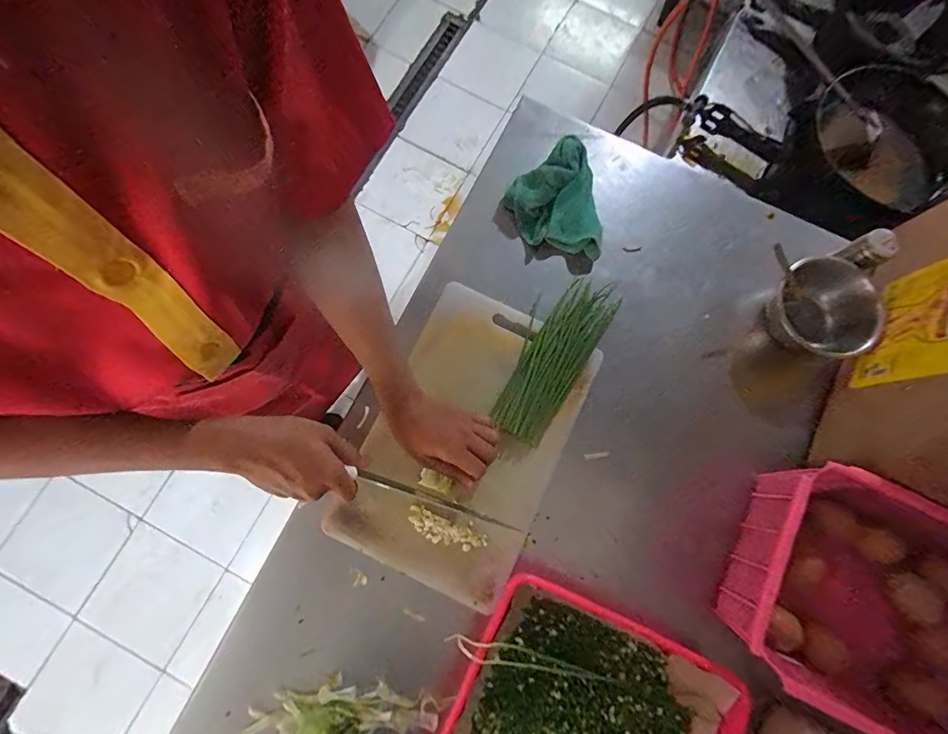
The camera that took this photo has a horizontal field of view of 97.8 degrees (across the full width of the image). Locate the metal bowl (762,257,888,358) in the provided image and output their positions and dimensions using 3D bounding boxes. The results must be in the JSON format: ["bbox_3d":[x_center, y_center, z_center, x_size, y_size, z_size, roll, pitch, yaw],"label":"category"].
[{"bbox_3d":[0.437,-0.075,0.516,0.108,0.078,0.115,1,80,-3],"label":"metal bowl"}]

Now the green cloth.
[{"bbox_3d":[0.115,-0.215,0.556,0.107,0.057,0.147,-24,82,-7],"label":"green cloth"}]

